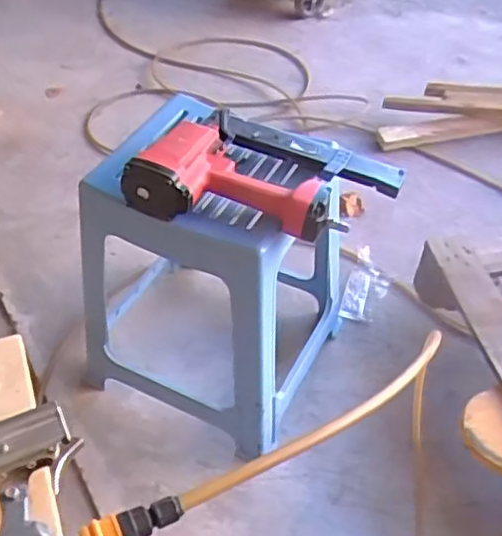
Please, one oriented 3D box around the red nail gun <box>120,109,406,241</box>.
[{"bbox_3d":[0.021,-0.131,0.871,0.331,0.077,0.192,10,49,9],"label":"red nail gun"}]

